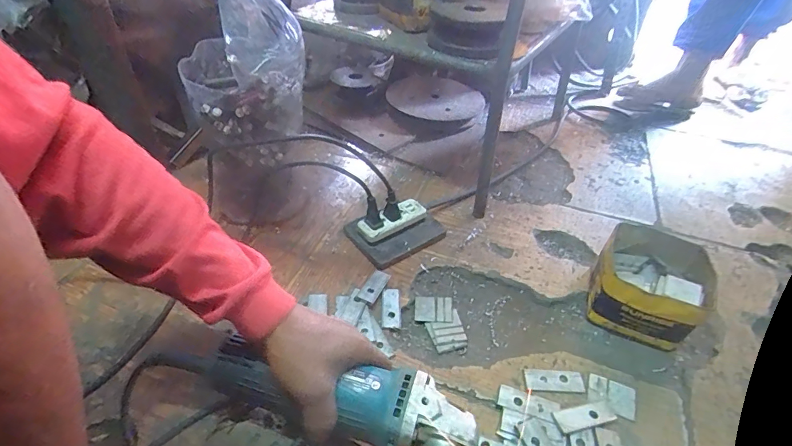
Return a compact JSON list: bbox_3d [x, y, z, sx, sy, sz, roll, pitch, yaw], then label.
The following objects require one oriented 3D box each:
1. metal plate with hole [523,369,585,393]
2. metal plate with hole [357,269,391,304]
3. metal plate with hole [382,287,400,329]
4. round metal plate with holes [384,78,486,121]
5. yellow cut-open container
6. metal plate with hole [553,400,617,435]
[{"bbox_3d":[0.183,0.182,0.482,0.066,0.004,0.025,4,41,1],"label":"metal plate with hole"},{"bbox_3d":[-0.030,0.087,0.578,0.025,0.007,0.061,14,35,17],"label":"metal plate with hole"},{"bbox_3d":[-0.007,0.114,0.557,0.023,0.004,0.059,0,45,-4],"label":"metal plate with hole"},{"bbox_3d":[0.092,-0.278,0.945,0.205,0.033,0.157,23,45,21],"label":"round metal plate with holes"},{"bbox_3d":[0.331,0.083,0.552,0.125,0.084,0.131,26,46,24],"label":"yellow cut-open container"},{"bbox_3d":[0.200,0.205,0.446,0.067,0.004,0.024,-10,43,-14],"label":"metal plate with hole"}]

